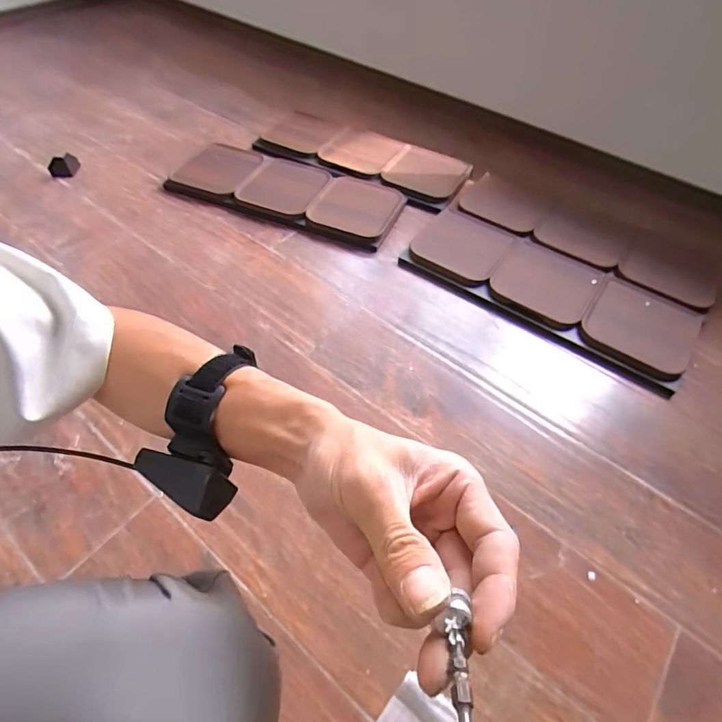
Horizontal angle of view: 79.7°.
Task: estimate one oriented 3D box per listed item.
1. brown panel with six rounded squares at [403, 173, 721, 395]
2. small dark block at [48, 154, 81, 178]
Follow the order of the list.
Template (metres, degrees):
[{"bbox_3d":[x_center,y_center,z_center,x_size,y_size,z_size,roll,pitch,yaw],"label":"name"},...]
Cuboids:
[{"bbox_3d":[0.415,-0.209,0.938,0.596,0.049,0.402,31,59,21],"label":"brown panel with six rounded squares"},{"bbox_3d":[-0.752,-0.494,1.094,0.070,0.032,0.066,-31,60,-20],"label":"small dark block"}]

